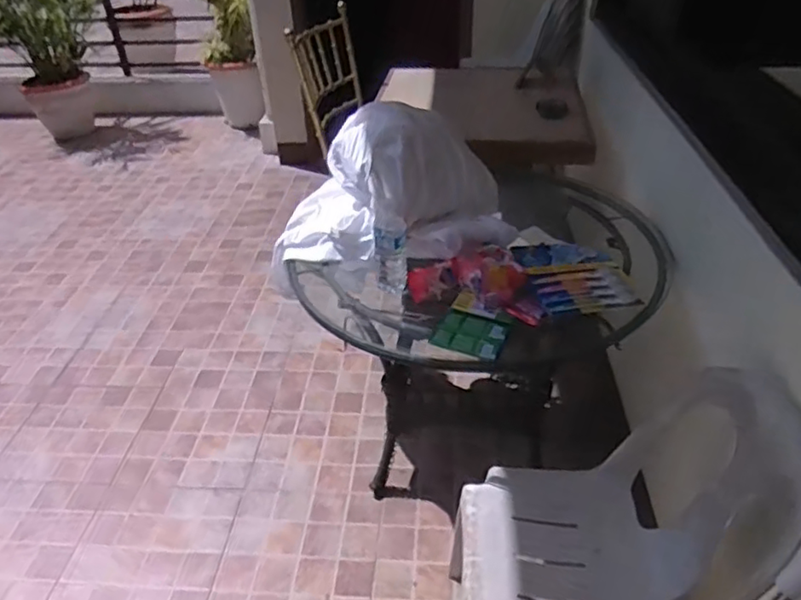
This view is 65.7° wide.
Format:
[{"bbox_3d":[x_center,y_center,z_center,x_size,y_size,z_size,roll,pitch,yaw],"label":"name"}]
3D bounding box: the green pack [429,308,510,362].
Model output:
[{"bbox_3d":[0.138,0.066,1.216,0.136,0.020,0.133,14,39,19],"label":"green pack"}]

